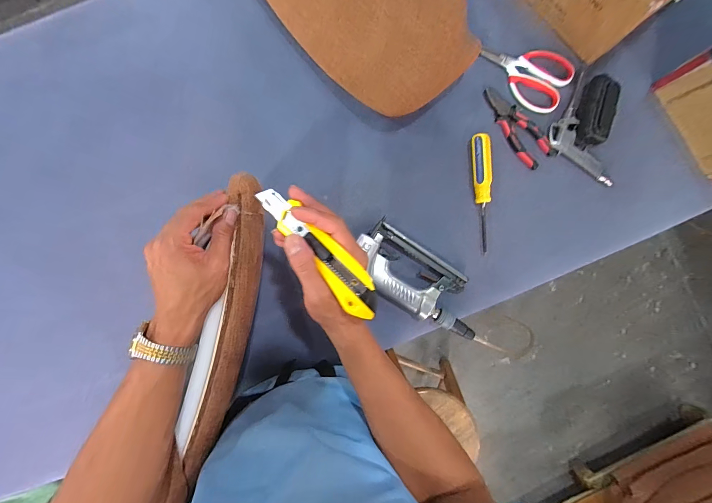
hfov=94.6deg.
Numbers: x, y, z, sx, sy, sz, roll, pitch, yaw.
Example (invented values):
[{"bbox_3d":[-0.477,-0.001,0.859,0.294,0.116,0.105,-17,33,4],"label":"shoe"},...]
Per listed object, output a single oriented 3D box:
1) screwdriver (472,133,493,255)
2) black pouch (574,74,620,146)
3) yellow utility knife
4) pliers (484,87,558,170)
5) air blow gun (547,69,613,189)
[{"bbox_3d":[0.217,-0.100,0.556,0.031,0.028,0.189,-6,89,-1],"label":"screwdriver"},{"bbox_3d":[0.407,-0.234,0.554,0.058,0.029,0.113,14,89,0],"label":"black pouch"},{"bbox_3d":[-0.038,-0.003,0.316,0.034,0.017,0.163,-44,75,-1],"label":"yellow utility knife"},{"bbox_3d":[0.273,-0.214,0.561,0.056,0.011,0.155,-40,89,-1],"label":"pliers"},{"bbox_3d":[0.375,-0.200,0.562,0.078,0.020,0.190,-13,89,-1],"label":"air blow gun"}]

